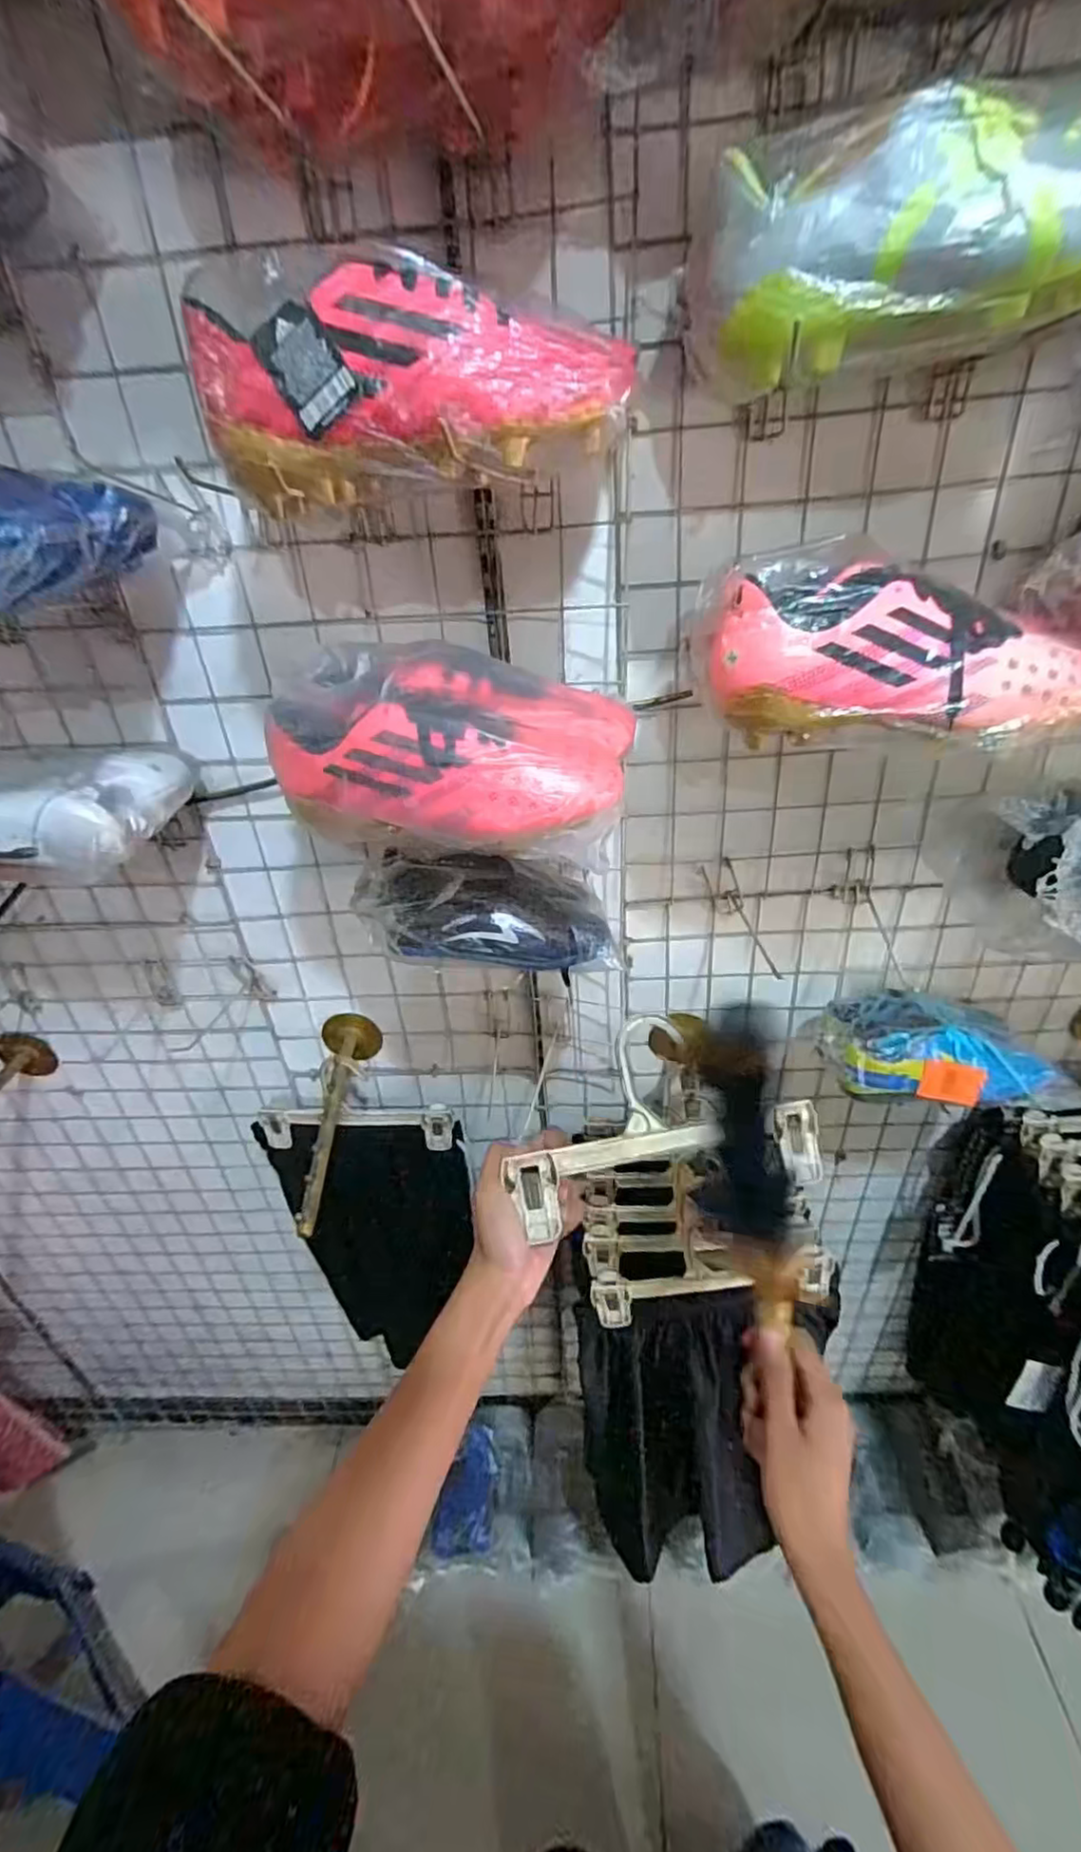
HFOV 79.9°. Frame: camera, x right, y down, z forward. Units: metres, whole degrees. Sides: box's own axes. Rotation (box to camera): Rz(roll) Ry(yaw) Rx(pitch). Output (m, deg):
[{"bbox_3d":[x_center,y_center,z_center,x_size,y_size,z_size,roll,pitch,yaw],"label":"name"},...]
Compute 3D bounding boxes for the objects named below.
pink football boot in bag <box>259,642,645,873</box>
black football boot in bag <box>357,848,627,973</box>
[{"bbox_3d":[-0.063,-0.138,0.480,0.245,0.127,0.131,4,32,14],"label":"pink football boot in bag"},{"bbox_3d":[-0.046,-0.021,0.565,0.218,0.078,0.093,-1,31,6],"label":"black football boot in bag"}]

